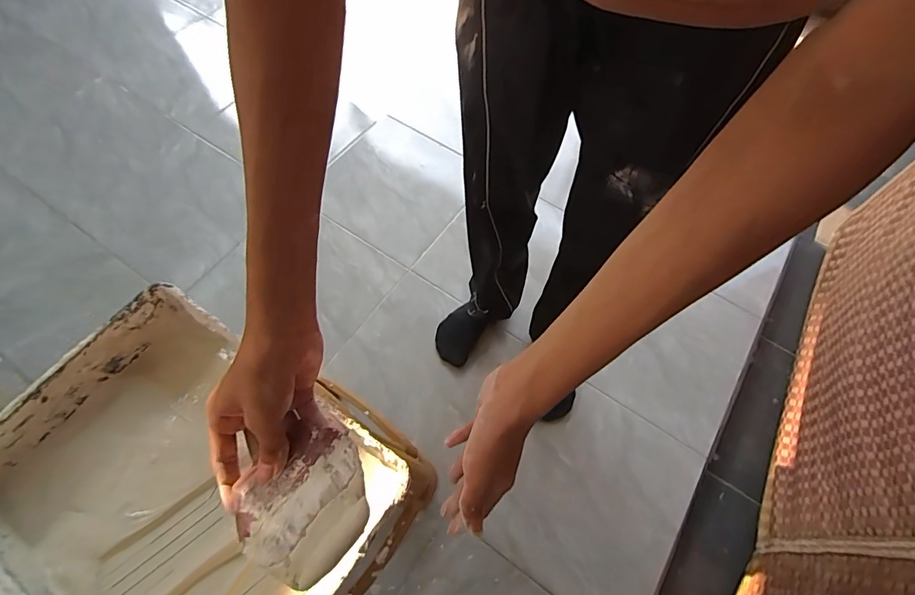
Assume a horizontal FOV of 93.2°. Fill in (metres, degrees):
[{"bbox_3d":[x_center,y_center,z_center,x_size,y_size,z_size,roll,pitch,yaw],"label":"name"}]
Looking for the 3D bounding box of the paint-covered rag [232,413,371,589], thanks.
[{"bbox_3d":[-0.106,0.144,0.306,0.087,0.024,0.095,37,69,16],"label":"paint-covered rag"}]

